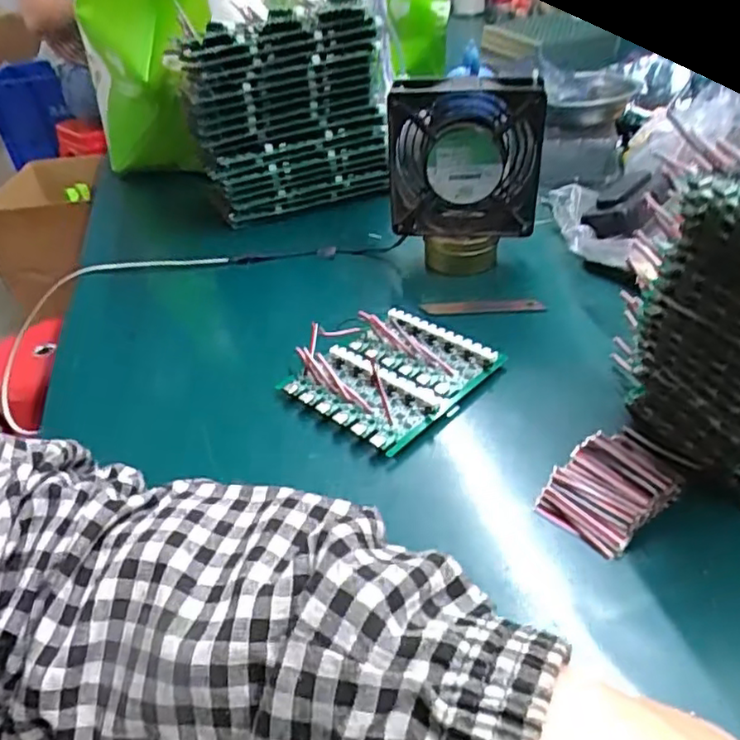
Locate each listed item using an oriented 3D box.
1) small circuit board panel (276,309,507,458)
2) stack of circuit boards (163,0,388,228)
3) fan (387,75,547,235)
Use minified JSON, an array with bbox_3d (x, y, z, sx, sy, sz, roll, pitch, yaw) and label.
[{"bbox_3d":[0.014,0.003,0.438,0.101,0.021,0.111,26,48,35],"label":"small circuit board panel"},{"bbox_3d":[-0.077,-0.240,0.610,0.178,0.176,0.075,-10,39,-5],"label":"stack of circuit boards"},{"bbox_3d":[0.074,-0.168,0.510,0.117,0.117,0.044,-1,38,8],"label":"fan"}]

